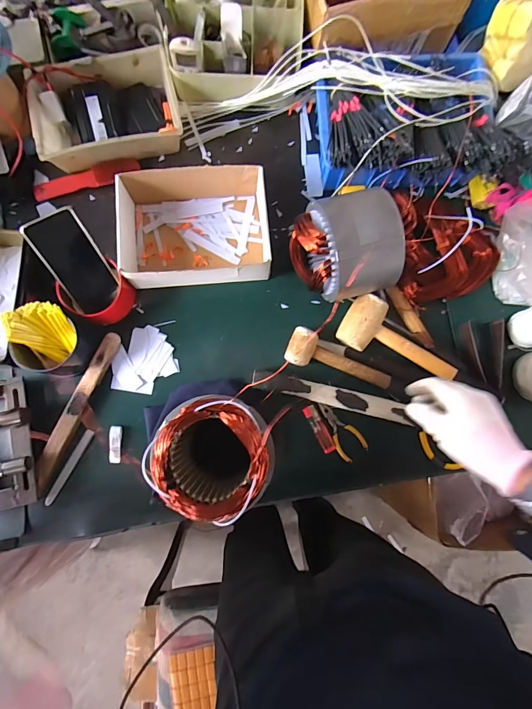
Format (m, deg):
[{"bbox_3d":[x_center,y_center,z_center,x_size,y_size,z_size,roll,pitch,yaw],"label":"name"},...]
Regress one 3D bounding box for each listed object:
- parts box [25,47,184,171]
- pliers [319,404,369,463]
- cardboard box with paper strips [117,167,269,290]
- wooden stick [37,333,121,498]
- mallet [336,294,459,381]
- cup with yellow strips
[{"bbox_3d":[-0.281,-0.431,0.626,0.245,0.053,0.166,-16,85,-5],"label":"parts box"},{"bbox_3d":[0.125,0.133,0.604,0.050,0.005,0.106,-42,87,-7],"label":"pliers"},{"bbox_3d":[-0.121,-0.214,0.603,0.235,0.071,0.195,-5,84,-4],"label":"cardboard box with paper strips"},{"bbox_3d":[-0.311,0.090,0.575,0.028,0.021,0.268,24,82,-1],"label":"wooden stick"},{"bbox_3d":[0.227,-0.021,0.596,0.203,0.048,0.087,26,82,0],"label":"mallet"},{"bbox_3d":[-0.339,-0.026,0.546,0.089,0.070,0.096,0,83,-4],"label":"cup with yellow strips"}]

